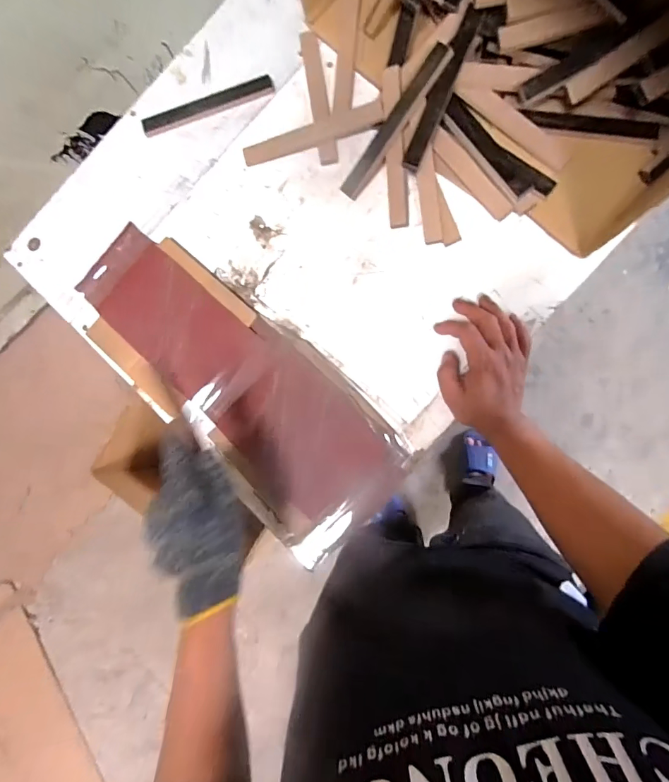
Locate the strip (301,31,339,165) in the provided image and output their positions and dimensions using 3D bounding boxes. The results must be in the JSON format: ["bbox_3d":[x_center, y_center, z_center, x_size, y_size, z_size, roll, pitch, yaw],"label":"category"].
[{"bbox_3d":[-0.019,-0.367,0.520,0.023,0.004,0.177,-9,85,6],"label":"strip"}]

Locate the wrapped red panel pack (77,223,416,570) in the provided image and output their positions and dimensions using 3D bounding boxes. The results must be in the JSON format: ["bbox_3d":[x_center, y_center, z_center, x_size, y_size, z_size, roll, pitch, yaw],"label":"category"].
[{"bbox_3d":[-0.130,-0.017,0.499,0.450,0.015,0.184,41,91,9],"label":"wrapped red panel pack"}]

